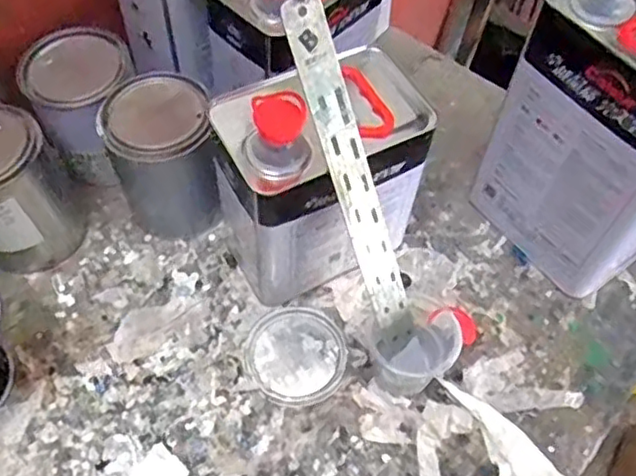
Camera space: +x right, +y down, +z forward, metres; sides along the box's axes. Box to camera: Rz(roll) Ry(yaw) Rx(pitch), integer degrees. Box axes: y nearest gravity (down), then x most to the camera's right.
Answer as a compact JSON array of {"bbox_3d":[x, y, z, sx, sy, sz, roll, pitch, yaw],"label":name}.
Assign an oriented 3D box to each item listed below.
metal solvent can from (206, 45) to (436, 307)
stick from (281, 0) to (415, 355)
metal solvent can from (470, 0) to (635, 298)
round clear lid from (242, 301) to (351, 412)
[{"bbox_3d":[0.005,-0.054,0.576,0.166,0.231,0.104,-29,62,-19],"label":"metal solvent can"},{"bbox_3d":[0.031,-0.038,0.503,0.035,0.292,0.010,-28,27,-18],"label":"stick"},{"bbox_3d":[0.261,-0.087,0.588,0.117,0.271,0.169,-32,63,-20],"label":"metal solvent can"},{"bbox_3d":[-0.020,0.108,0.602,0.091,0.005,0.097,-34,64,-21],"label":"round clear lid"}]

